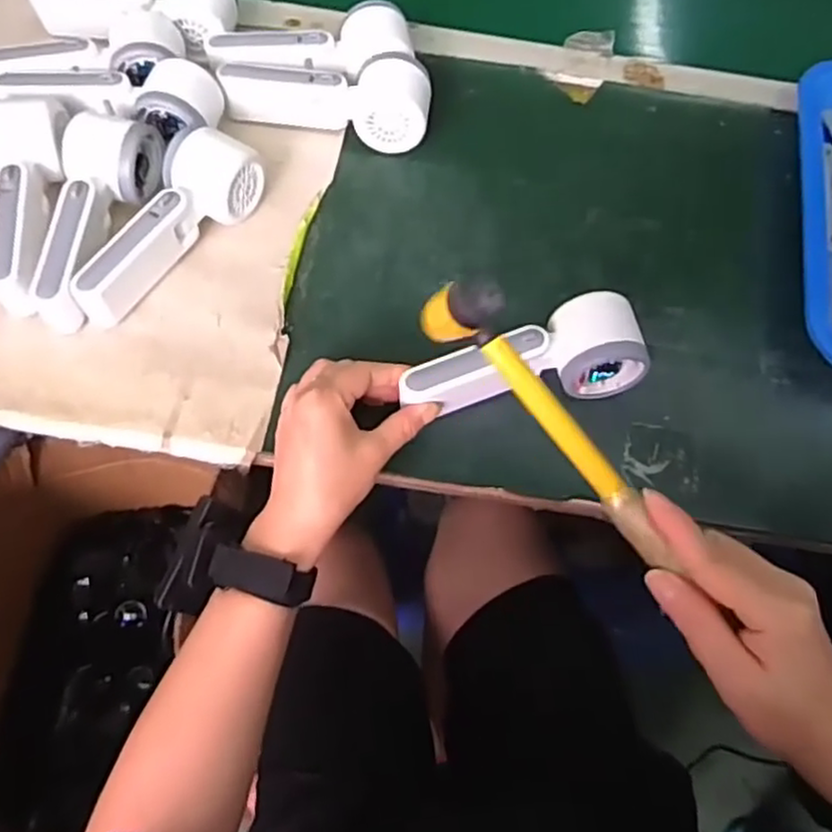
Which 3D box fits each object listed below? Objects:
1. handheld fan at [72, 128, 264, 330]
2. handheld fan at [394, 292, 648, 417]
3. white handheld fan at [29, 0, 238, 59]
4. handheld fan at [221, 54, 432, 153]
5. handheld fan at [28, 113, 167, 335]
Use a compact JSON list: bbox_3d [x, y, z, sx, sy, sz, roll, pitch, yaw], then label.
[{"bbox_3d":[-0.181,-0.135,0.503,0.053,0.053,0.160,34,65,12],"label":"handheld fan"},{"bbox_3d":[0.070,-0.036,0.473,0.160,0.043,0.057,-12,66,-10],"label":"handheld fan"},{"bbox_3d":[-0.237,-0.345,0.603,0.168,0.059,0.065,16,62,4],"label":"white handheld fan"},{"bbox_3d":[-0.071,-0.260,0.571,0.165,0.054,0.057,16,62,4],"label":"handheld fan"},{"bbox_3d":[-0.229,-0.138,0.498,0.055,0.057,0.154,10,62,0],"label":"handheld fan"}]

